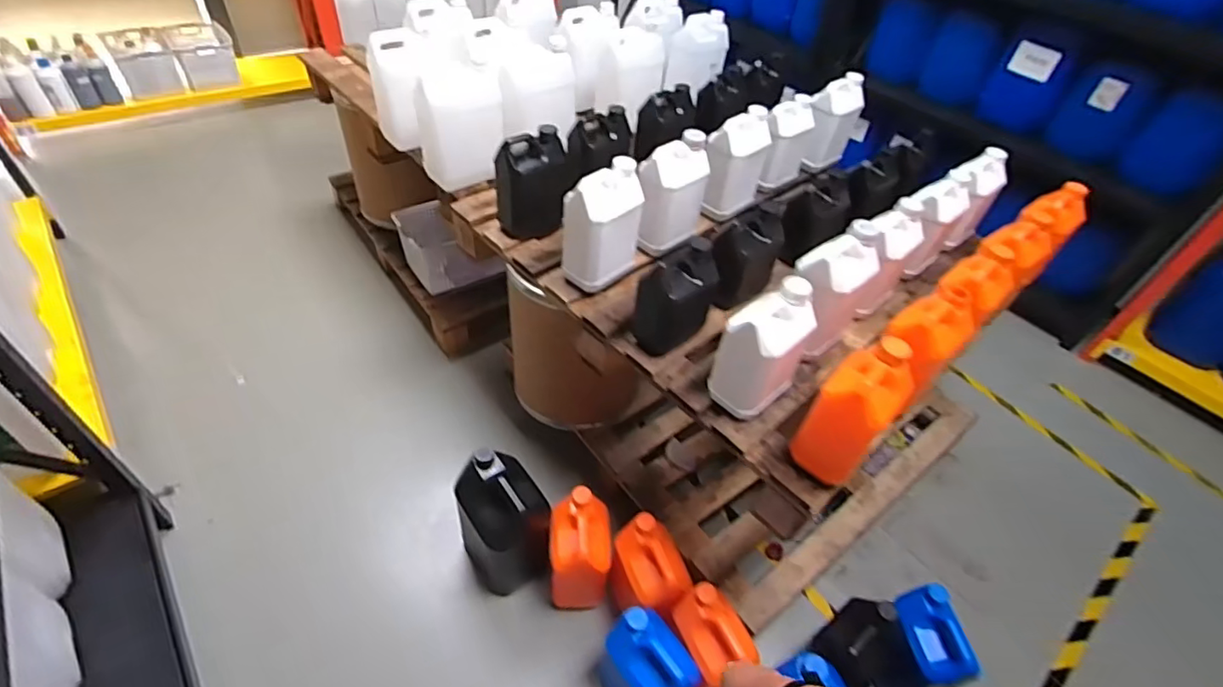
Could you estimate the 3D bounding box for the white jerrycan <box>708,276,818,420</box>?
[{"bbox_3d":[0.266,0.008,1.006,0.149,0.233,0.103,-32,57,-32],"label":"white jerrycan"}]

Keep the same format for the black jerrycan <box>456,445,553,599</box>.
[{"bbox_3d":[-0.267,0.451,1.417,0.182,0.362,0.220,-23,52,-27],"label":"black jerrycan"}]

